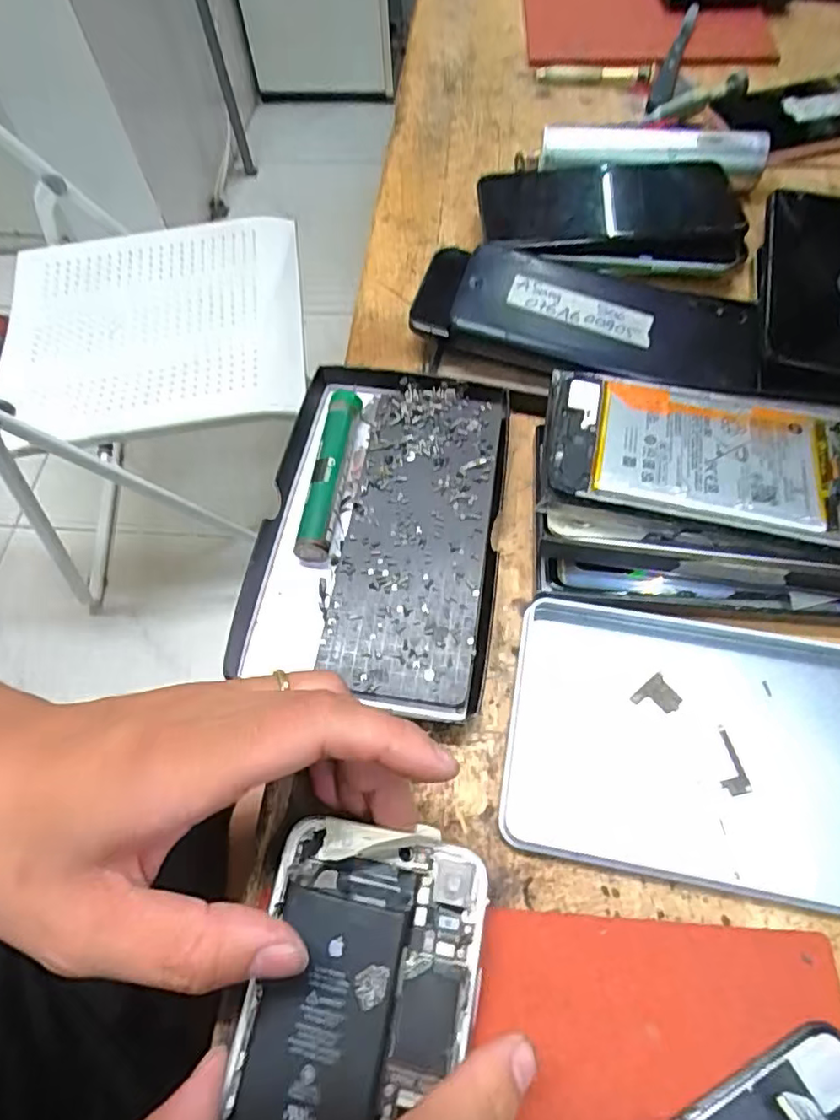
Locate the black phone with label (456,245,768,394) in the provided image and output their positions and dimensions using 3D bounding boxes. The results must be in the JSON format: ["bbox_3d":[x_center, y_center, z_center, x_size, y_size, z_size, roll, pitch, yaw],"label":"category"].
[{"bbox_3d":[0.101,-0.128,0.331,0.159,0.012,0.067,13,72,0],"label":"black phone with label"}]

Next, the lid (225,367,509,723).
[{"bbox_3d":[-0.019,-0.019,0.290,0.110,0.014,0.171,5,64,5],"label":"lid"}]

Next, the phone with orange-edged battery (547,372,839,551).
[{"bbox_3d":[0.136,-0.044,0.261,0.158,0.007,0.074,10,62,6],"label":"phone with orange-edged battery"}]

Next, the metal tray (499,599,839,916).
[{"bbox_3d":[0.129,0.076,0.244,0.183,0.014,0.103,9,64,7],"label":"metal tray"}]

